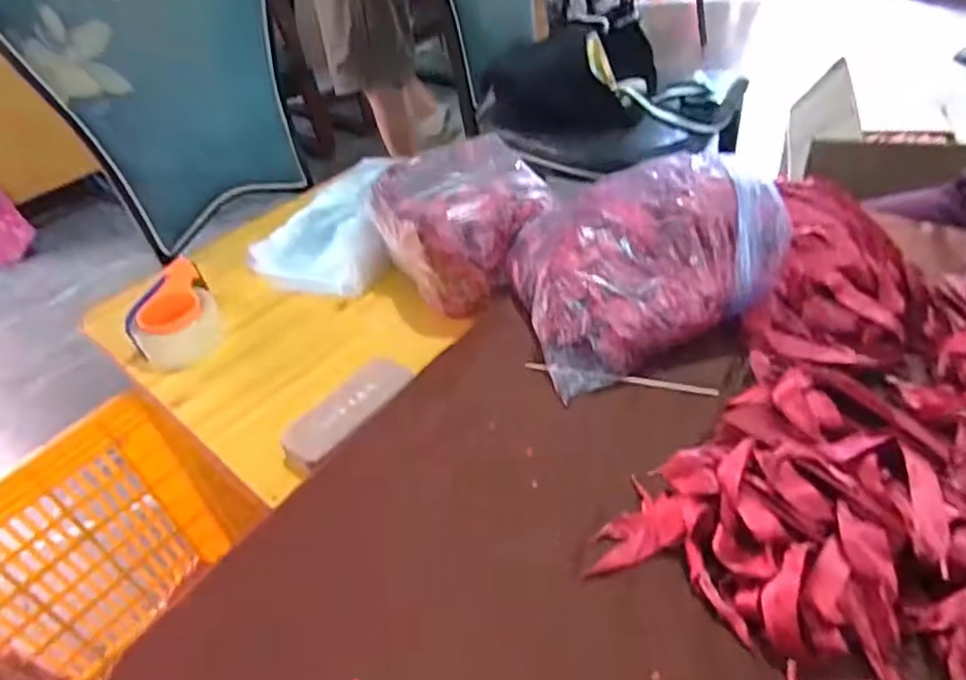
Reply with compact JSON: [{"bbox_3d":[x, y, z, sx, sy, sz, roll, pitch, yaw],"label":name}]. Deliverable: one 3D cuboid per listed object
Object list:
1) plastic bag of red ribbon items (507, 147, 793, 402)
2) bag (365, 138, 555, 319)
[{"bbox_3d":[0.161,-0.091,0.702,0.255,0.160,0.202,-18,42,-11],"label":"plastic bag of red ribbon items"},{"bbox_3d":[-0.024,-0.151,0.868,0.198,0.148,0.196,-26,44,-19],"label":"bag"}]

